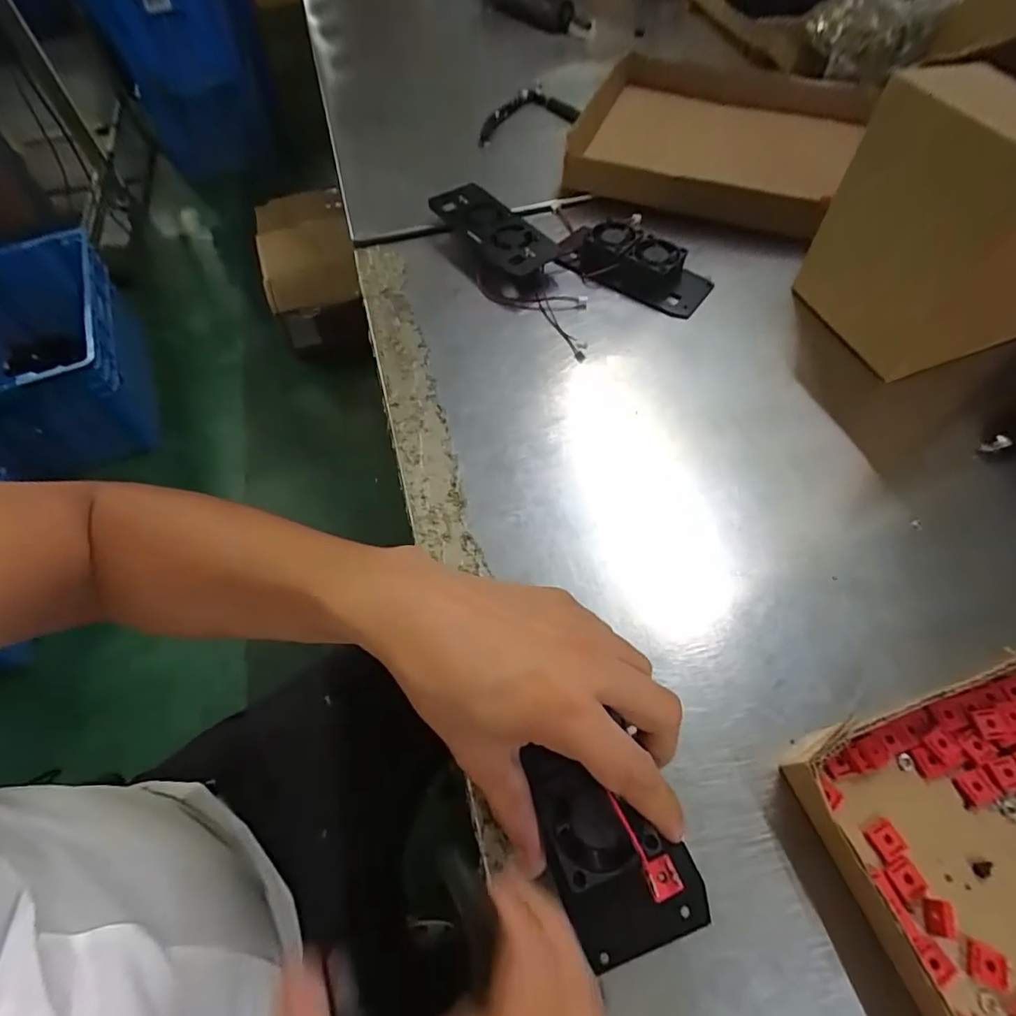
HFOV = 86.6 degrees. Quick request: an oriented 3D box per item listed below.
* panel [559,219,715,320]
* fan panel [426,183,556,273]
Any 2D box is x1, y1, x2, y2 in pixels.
[{"bbox_3d":[0.109,-0.212,0.462,0.128,0.027,0.062,30,64,19],"label":"panel"},{"bbox_3d":[-0.013,-0.252,0.487,0.052,0.018,0.130,-36,66,-15],"label":"fan panel"}]

